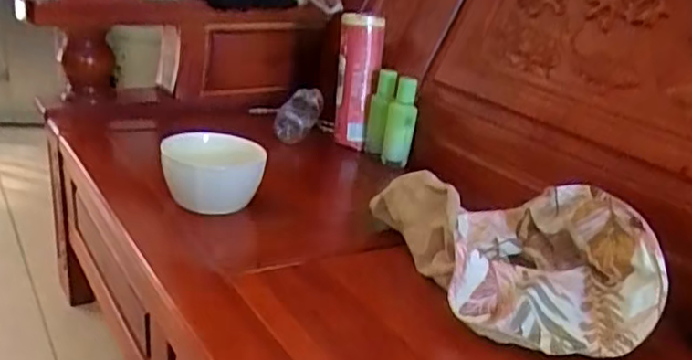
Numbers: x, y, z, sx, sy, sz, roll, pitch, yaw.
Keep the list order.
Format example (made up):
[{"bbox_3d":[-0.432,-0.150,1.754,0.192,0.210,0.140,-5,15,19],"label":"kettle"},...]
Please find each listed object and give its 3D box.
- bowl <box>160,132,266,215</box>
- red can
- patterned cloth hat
[{"bbox_3d":[-0.174,-0.003,0.868,0.129,0.091,0.140,4,23,-4],"label":"bowl"},{"bbox_3d":[0.023,-0.183,1.178,0.081,0.233,0.090,5,23,-1],"label":"red can"},{"bbox_3d":[0.195,0.067,0.747,0.220,0.099,0.305,-3,25,-18],"label":"patterned cloth hat"}]

